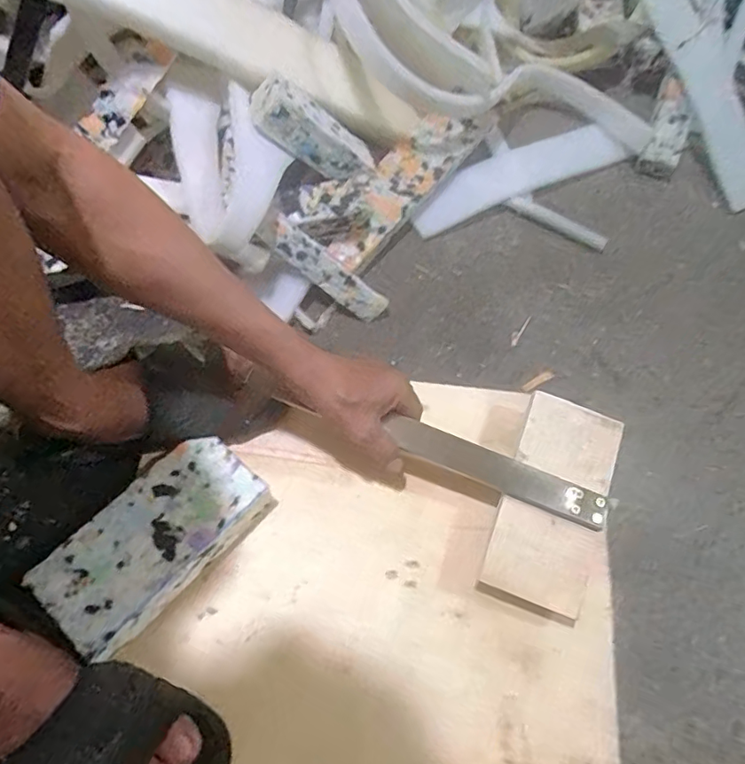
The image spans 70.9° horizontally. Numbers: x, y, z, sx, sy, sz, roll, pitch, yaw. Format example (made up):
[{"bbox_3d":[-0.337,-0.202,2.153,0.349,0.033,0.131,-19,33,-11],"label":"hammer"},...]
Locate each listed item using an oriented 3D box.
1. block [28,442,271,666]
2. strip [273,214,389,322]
[{"bbox_3d":[-0.191,0.139,0.470,0.097,0.055,0.187,41,71,13],"label":"block"},{"bbox_3d":[-0.049,-0.120,0.578,0.145,0.011,0.037,36,112,-18],"label":"strip"}]

